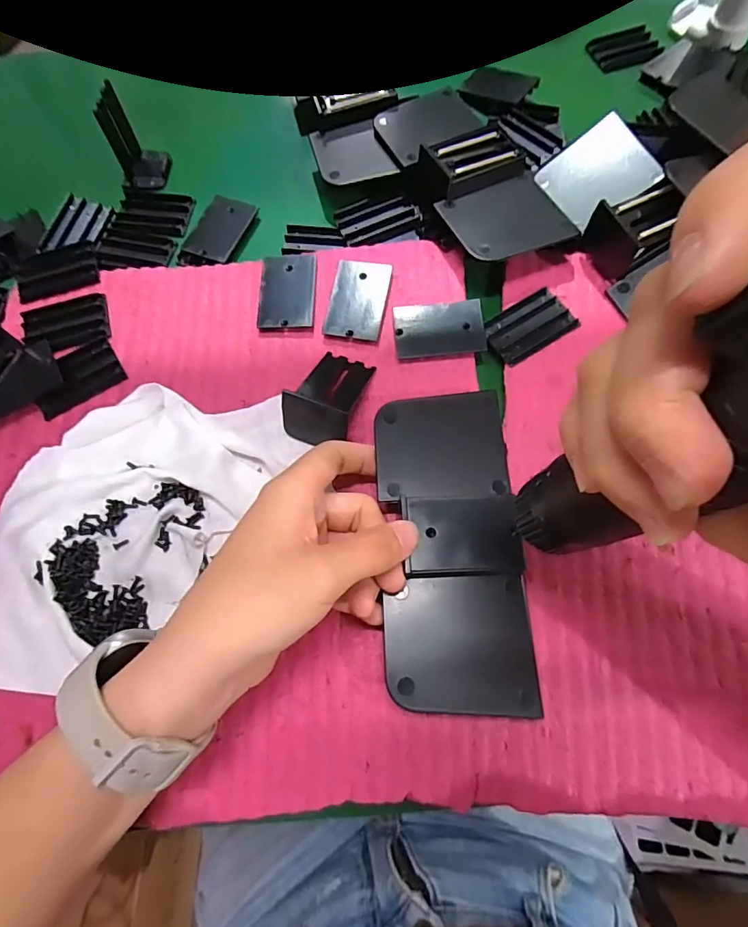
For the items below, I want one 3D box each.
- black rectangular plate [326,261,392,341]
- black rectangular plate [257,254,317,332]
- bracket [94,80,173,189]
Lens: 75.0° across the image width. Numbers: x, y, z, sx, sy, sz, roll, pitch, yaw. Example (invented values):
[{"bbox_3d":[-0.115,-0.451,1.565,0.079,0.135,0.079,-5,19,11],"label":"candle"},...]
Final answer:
[{"bbox_3d":[-0.010,-0.105,0.312,0.036,0.007,0.051,10,71,5],"label":"black rectangular plate"},{"bbox_3d":[-0.056,-0.112,0.318,0.035,0.004,0.054,2,74,-3],"label":"black rectangular plate"},{"bbox_3d":[-0.171,-0.236,0.351,0.026,0.051,0.035,2,70,2],"label":"bracket"}]

